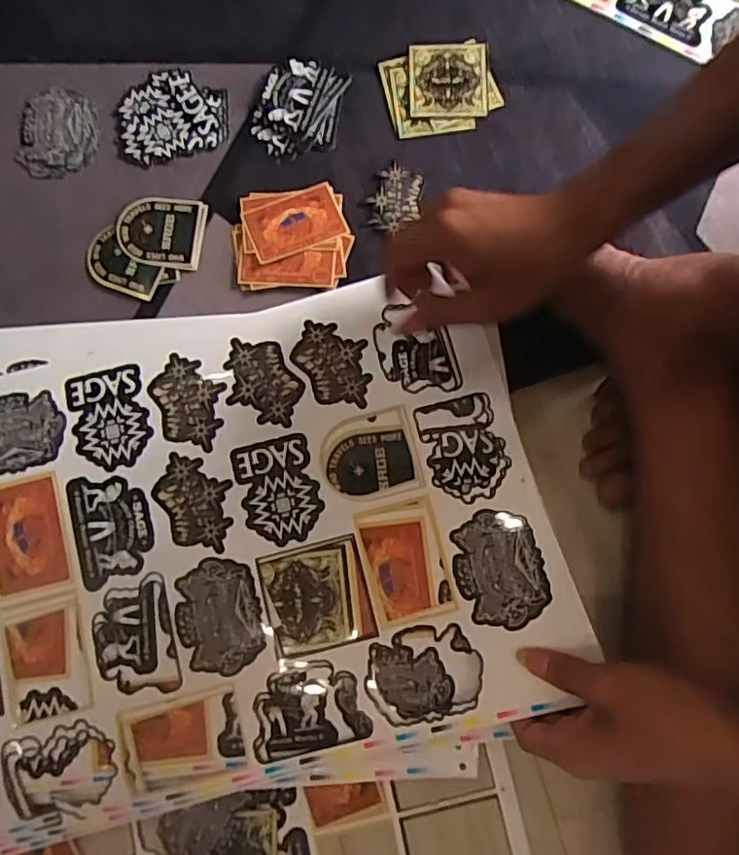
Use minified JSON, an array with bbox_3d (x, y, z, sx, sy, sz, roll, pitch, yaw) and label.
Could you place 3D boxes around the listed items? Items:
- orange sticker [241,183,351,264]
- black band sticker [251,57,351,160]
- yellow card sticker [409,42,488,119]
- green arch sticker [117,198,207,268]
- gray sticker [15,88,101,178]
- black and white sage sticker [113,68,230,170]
[{"bbox_3d":[-0.064,-0.175,0.503,0.080,0.005,0.054,-21,80,-3],"label":"orange sticker"},{"bbox_3d":[-0.063,-0.281,0.522,0.074,0.007,0.090,12,85,0],"label":"black band sticker"},{"bbox_3d":[0.070,-0.307,0.522,0.067,0.004,0.067,-1,88,2],"label":"yellow card sticker"},{"bbox_3d":[-0.179,-0.168,0.504,0.073,0.004,0.061,4,80,2],"label":"green arch sticker"},{"bbox_3d":[-0.275,-0.262,0.522,0.072,0.005,0.084,1,80,1],"label":"gray sticker"},{"bbox_3d":[-0.176,-0.278,0.522,0.097,0.005,0.085,-15,80,-2],"label":"black and white sage sticker"}]

